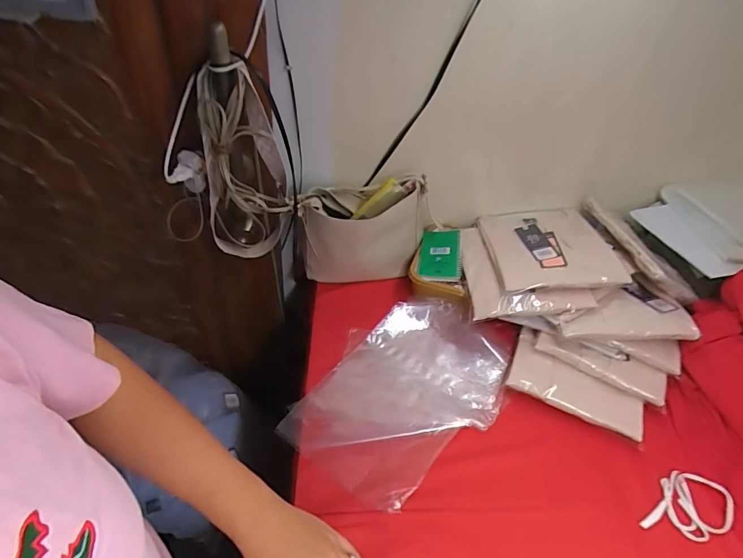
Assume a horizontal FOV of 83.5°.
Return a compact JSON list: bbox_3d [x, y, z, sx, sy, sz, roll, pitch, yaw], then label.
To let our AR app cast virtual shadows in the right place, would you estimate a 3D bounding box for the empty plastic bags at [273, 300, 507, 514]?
[{"bbox_3d":[0.060,0.173,0.694,0.262,0.042,0.369,28,48,25],"label":"empty plastic bags"}]

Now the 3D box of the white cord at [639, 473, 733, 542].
[{"bbox_3d":[0.443,0.323,0.580,0.130,0.015,0.082,-28,50,-29],"label":"white cord"}]

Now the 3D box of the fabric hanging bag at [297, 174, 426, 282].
[{"bbox_3d":[-0.014,-0.088,0.829,0.239,0.199,0.135,8,43,6],"label":"fabric hanging bag"}]

